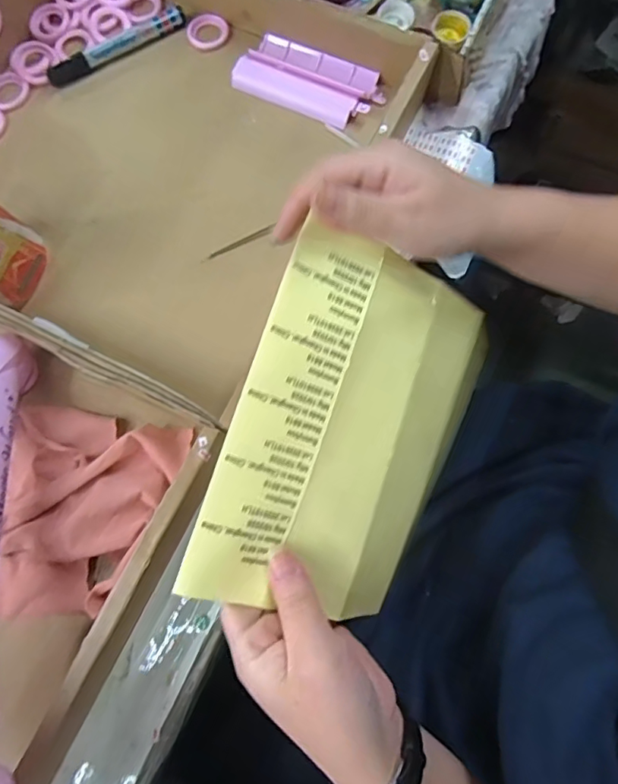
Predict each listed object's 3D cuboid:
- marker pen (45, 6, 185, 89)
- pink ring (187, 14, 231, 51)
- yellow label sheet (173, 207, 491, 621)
[{"bbox_3d":[-0.173,-0.312,0.459,0.132,0.011,0.022,-29,79,-5],"label":"marker pen"},{"bbox_3d":[-0.093,-0.330,0.467,0.040,0.004,0.036,17,79,5],"label":"pink ring"},{"bbox_3d":[0.028,0.024,0.295,0.151,0.017,0.204,22,84,-31],"label":"yellow label sheet"}]

